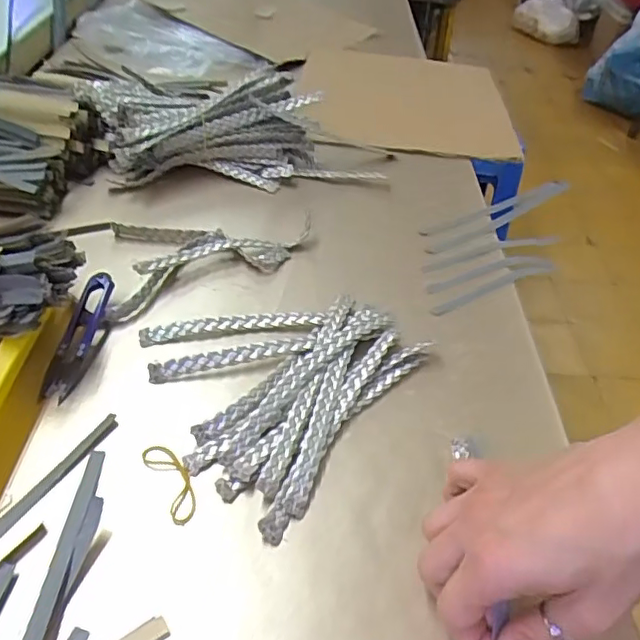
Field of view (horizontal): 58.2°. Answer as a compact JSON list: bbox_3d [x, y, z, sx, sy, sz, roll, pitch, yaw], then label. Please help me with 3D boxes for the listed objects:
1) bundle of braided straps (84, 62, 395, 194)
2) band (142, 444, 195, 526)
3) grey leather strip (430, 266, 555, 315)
[{"bbox_3d":[-0.085,-0.189,0.575,0.310,0.069,0.115,2,44,-5],"label":"bundle of braided straps"},{"bbox_3d":[-0.084,0.091,0.327,0.018,0.005,0.052,-22,50,-27],"label":"band"},{"bbox_3d":[0.146,-0.028,0.483,0.136,0.006,0.012,-20,49,-25],"label":"grey leather strip"}]

